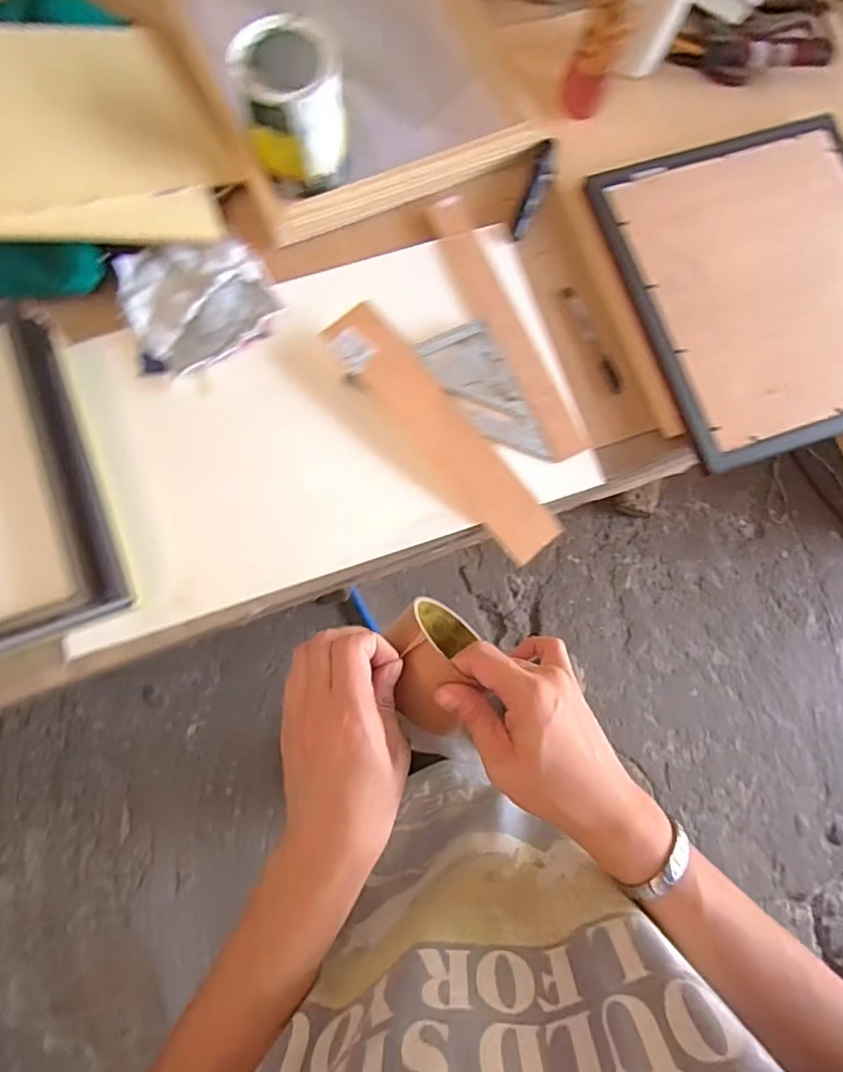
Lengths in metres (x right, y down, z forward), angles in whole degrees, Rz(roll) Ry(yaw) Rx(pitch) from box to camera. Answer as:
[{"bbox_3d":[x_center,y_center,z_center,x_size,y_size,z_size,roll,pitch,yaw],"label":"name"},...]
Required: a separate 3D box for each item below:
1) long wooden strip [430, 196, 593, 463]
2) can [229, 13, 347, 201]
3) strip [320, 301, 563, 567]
[{"bbox_3d":[0.098,-0.247,0.670,0.050,0.007,0.341,-25,84,-6],"label":"long wooden strip"},{"bbox_3d":[-0.143,-0.473,0.630,0.114,0.113,0.111,-14,83,-4],"label":"can"},{"bbox_3d":[0.025,-0.117,0.646,0.065,0.012,0.339,-40,89,-2],"label":"strip"}]

